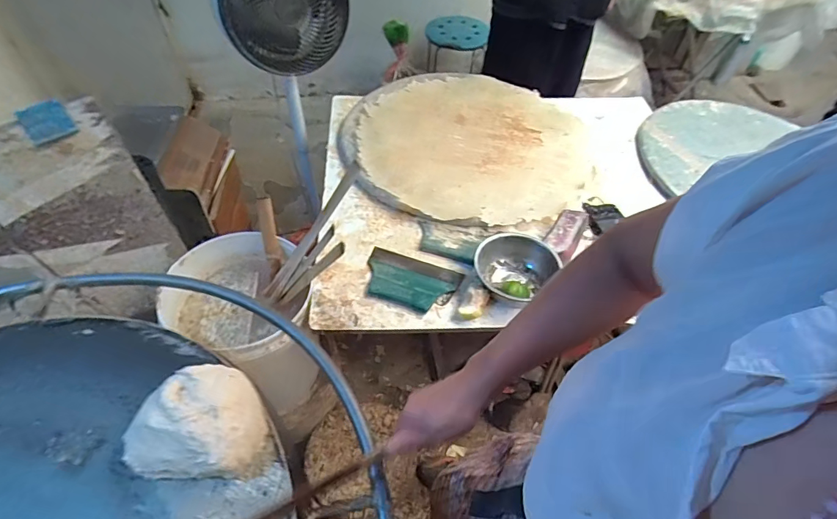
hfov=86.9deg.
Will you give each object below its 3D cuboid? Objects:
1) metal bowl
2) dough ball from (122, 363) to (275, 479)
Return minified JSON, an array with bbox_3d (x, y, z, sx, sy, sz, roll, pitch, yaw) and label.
[{"bbox_3d":[0.186,0.018,0.871,0.158,0.061,0.146,1,52,-2],"label":"metal bowl"},{"bbox_3d":[-0.237,0.174,0.482,0.139,0.059,0.115,-3,52,-4],"label":"dough ball"}]

